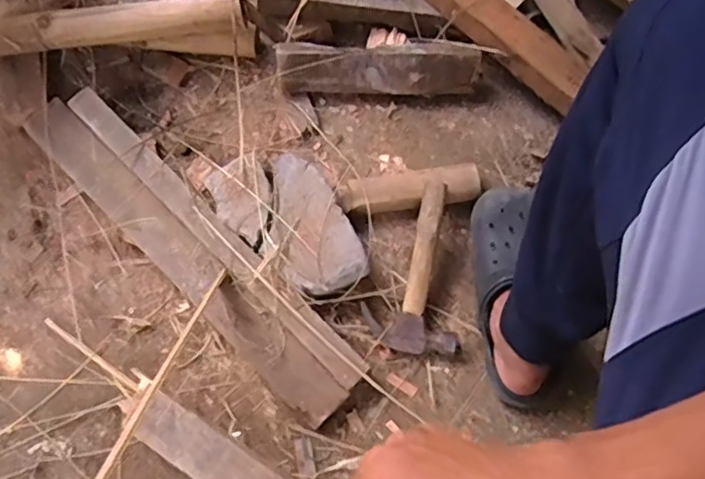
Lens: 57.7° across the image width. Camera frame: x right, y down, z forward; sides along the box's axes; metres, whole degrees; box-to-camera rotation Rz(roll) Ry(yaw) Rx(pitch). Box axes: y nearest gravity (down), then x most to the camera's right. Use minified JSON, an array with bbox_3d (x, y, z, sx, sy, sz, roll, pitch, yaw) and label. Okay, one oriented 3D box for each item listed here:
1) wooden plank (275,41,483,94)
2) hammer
[{"bbox_3d":[0.036,-0.239,0.875,0.273,0.049,0.063,-1,73,-1],"label":"wooden plank"},{"bbox_3d":[0.088,0.034,0.807,0.115,0.027,0.214,9,90,1],"label":"hammer"}]

